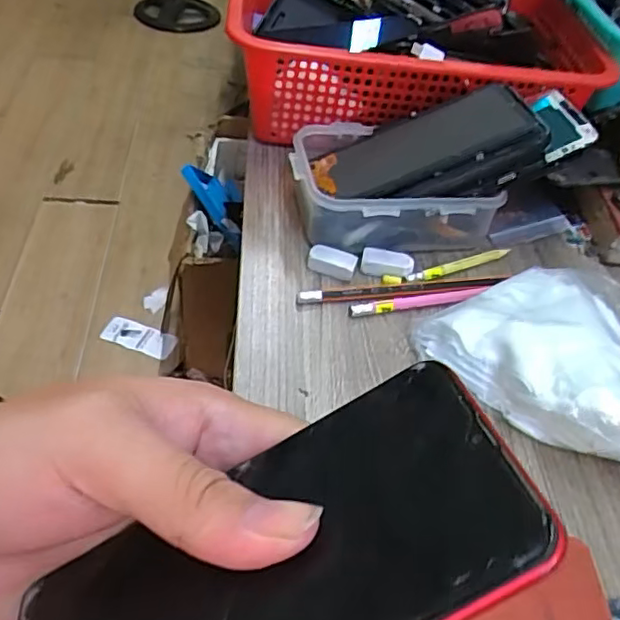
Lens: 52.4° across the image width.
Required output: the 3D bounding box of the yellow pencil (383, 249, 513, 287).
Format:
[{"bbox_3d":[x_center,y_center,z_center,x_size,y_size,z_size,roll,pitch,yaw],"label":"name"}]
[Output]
[{"bbox_3d":[0.096,-0.030,0.433,0.101,0.006,0.009,-14,50,-20],"label":"yellow pencil"}]

